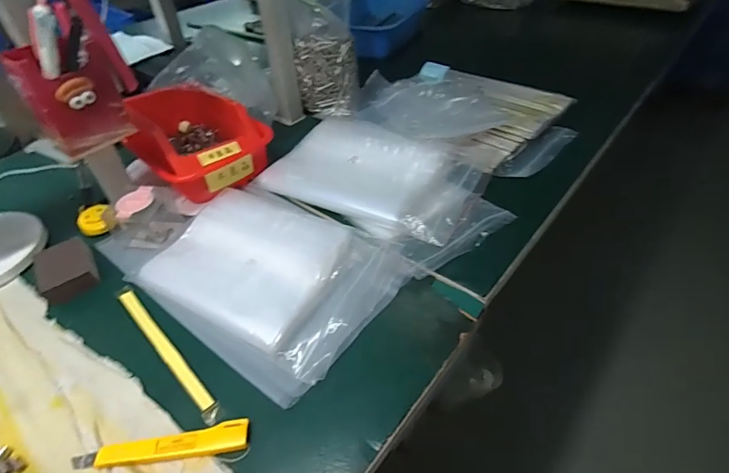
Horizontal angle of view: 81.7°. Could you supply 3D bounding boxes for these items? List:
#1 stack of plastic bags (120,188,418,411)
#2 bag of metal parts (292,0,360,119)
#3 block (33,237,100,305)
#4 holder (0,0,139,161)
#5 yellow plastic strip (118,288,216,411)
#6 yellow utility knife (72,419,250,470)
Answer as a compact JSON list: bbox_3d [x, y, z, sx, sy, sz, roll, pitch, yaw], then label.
[{"bbox_3d":[-0.104,0.033,0.442,0.249,0.036,0.185,25,49,28],"label":"stack of plastic bags"},{"bbox_3d":[-0.059,-0.273,0.662,0.096,0.156,0.055,-4,42,0],"label":"bag of metal parts"},{"bbox_3d":[-0.326,0.037,0.461,0.054,0.024,0.072,-27,47,-24],"label":"block"},{"bbox_3d":[-0.283,-0.154,0.412,0.096,0.123,0.070,-21,46,-18],"label":"holder"},{"bbox_3d":[-0.192,0.101,0.399,0.176,0.004,0.012,32,53,33],"label":"yellow plastic strip"},{"bbox_3d":[-0.156,0.165,0.325,0.130,0.012,0.023,-10,43,-6],"label":"yellow utility knife"}]

